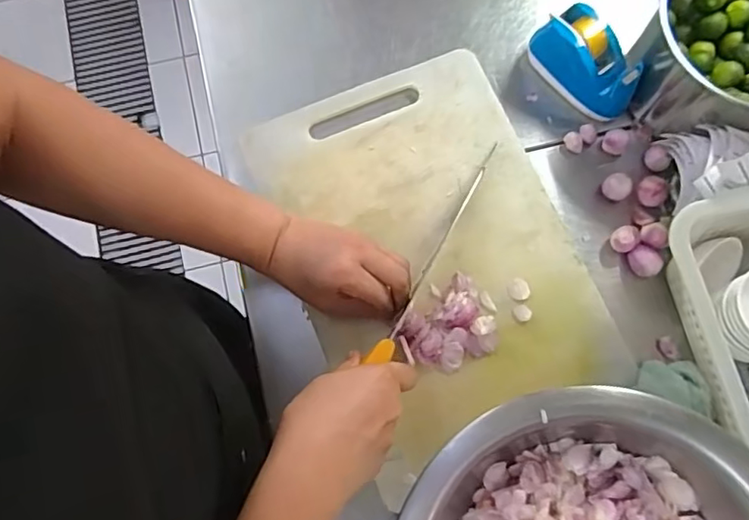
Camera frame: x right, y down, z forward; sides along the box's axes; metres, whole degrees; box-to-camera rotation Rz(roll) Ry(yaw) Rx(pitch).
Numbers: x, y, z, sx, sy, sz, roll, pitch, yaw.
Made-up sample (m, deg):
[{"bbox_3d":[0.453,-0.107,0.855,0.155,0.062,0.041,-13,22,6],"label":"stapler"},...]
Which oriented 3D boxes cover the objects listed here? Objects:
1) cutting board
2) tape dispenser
[{"bbox_3d":[0.053,-0.011,0.545,0.259,0.011,0.364,-22,78,-4],"label":"cutting board"},{"bbox_3d":[0.211,-0.194,0.563,0.111,0.064,0.053,43,82,9],"label":"tape dispenser"}]

